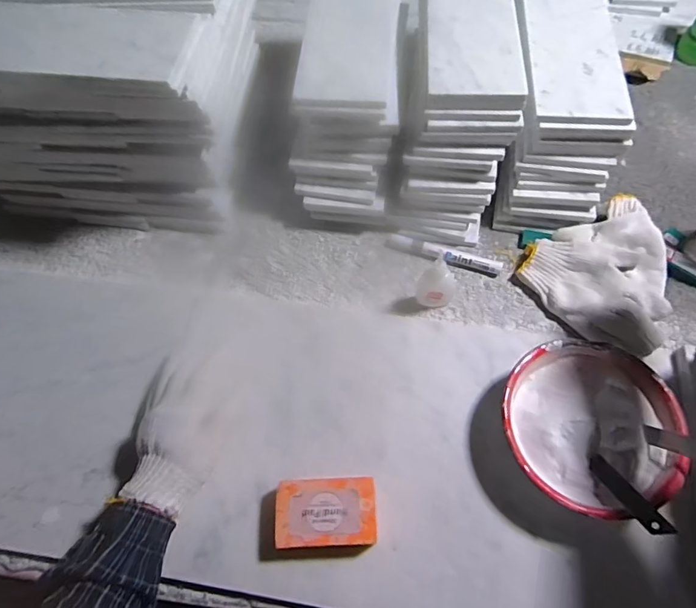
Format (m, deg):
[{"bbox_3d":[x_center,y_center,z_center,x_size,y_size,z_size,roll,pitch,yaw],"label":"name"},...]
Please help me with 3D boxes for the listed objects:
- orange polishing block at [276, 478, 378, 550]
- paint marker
[{"bbox_3d":[-0.020,0.201,0.462,0.094,0.035,0.060,-3,61,0],"label":"orange polishing block"},{"bbox_3d":[0.121,-0.065,0.616,0.147,0.018,0.020,15,65,13],"label":"paint marker"}]

